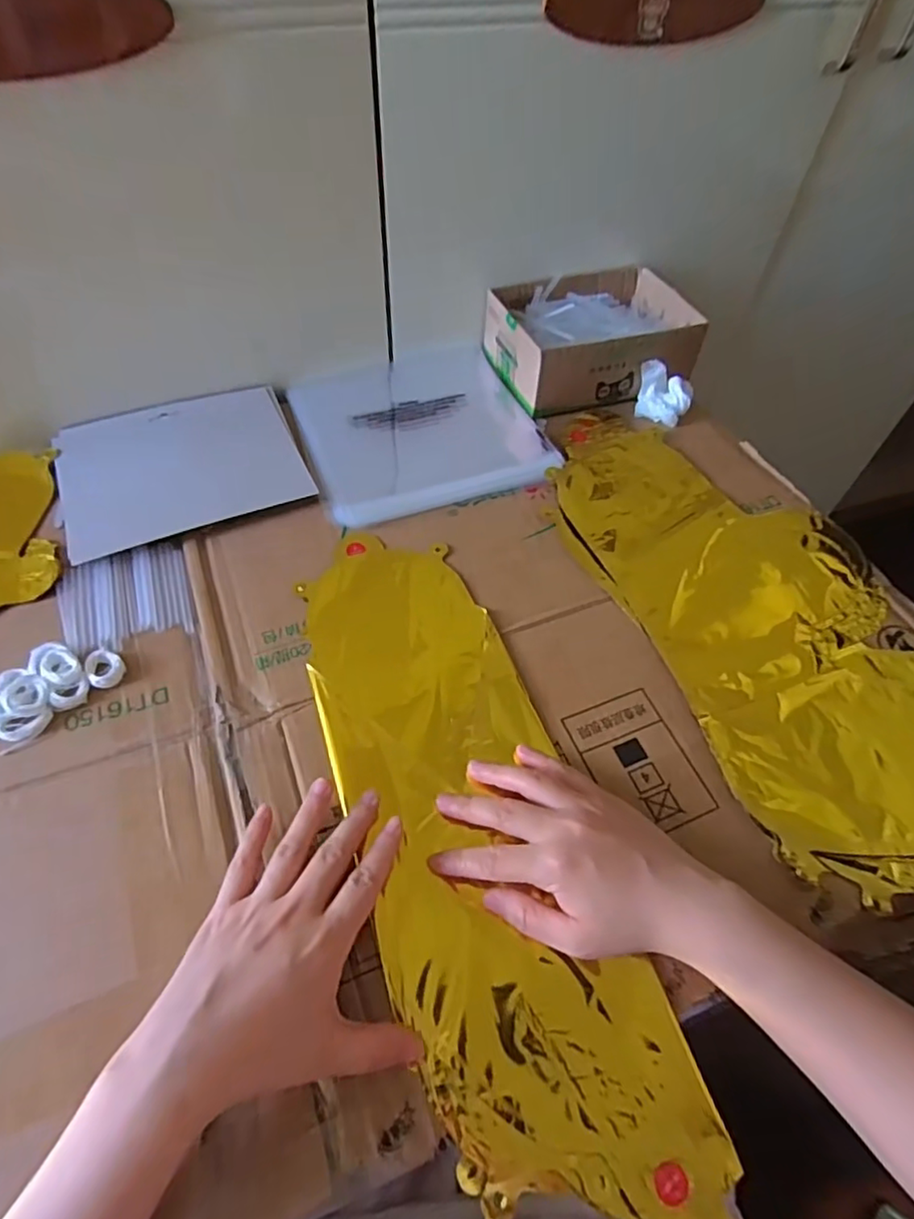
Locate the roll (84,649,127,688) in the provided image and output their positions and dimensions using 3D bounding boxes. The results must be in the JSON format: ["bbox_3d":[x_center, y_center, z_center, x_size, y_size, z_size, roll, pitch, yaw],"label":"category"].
[{"bbox_3d":[-0.235,0.038,0.411,0.022,0.006,0.027,-22,58,-17],"label":"roll"}]

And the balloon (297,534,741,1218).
[{"bbox_3d":[0.002,0.117,0.379,0.132,0.015,0.413,-16,59,-14],"label":"balloon"}]

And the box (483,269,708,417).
[{"bbox_3d":[0.135,-0.283,0.633,0.189,0.064,0.147,-14,56,-13],"label":"box"}]

